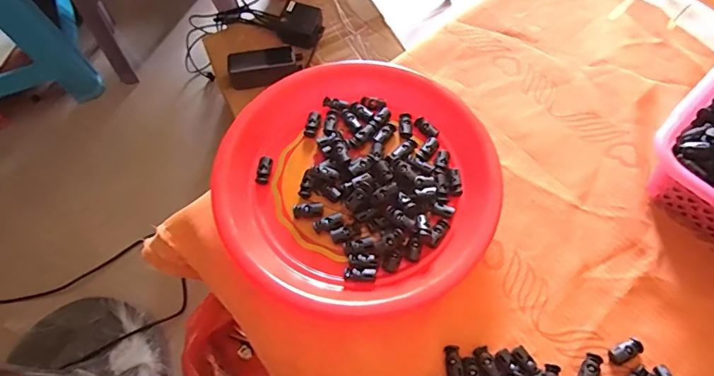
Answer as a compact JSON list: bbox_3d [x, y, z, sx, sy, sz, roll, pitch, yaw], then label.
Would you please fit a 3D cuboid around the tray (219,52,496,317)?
[{"bbox_3d":[0.002,-0.011,0.432,0.247,0.041,0.254,2,65,4],"label":"tray"}]

